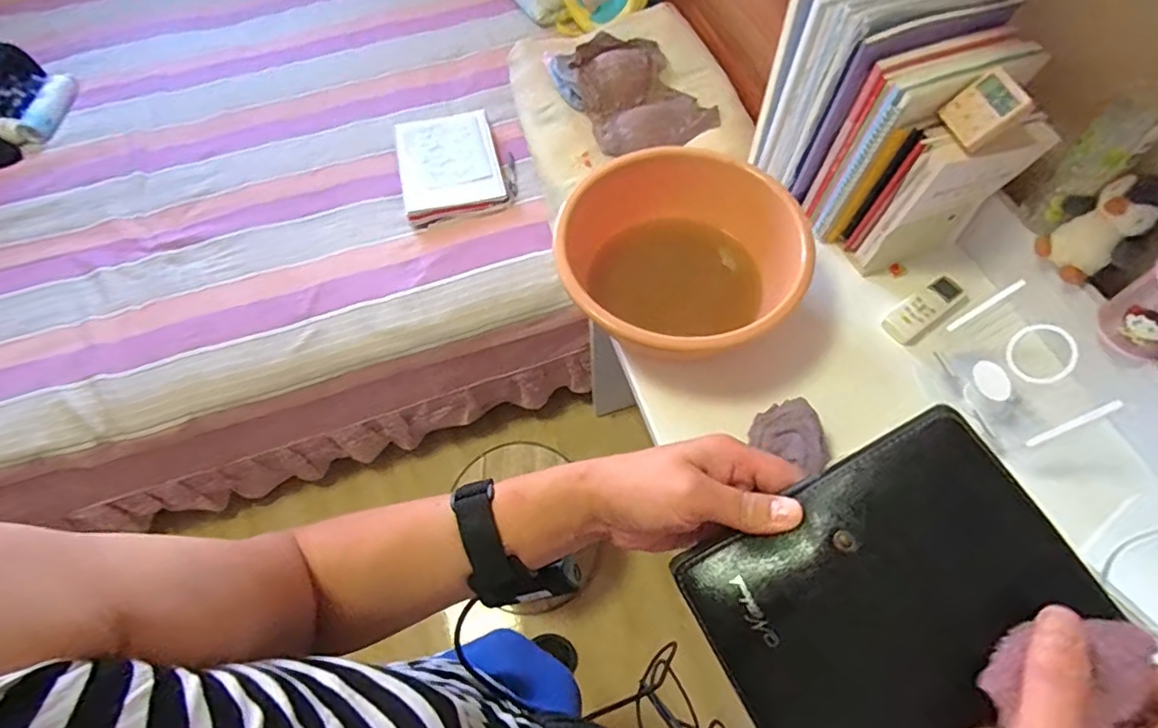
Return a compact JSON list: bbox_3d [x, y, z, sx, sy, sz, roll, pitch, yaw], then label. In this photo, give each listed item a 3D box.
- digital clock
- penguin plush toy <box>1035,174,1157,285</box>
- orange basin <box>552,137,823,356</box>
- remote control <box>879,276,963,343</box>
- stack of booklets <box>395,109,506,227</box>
[{"bbox_3d":[0.442,-0.278,0.638,0.018,0.069,0.064,6,54,-45],"label":"digital clock"},{"bbox_3d":[0.598,-0.159,0.666,0.056,0.118,0.091,-37,66,-17],"label":"penguin plush toy"},{"bbox_3d":[0.128,-0.138,0.772,0.294,0.124,0.282,3,61,4],"label":"orange basin"},{"bbox_3d":[0.465,-0.074,0.786,0.118,0.020,0.042,-32,64,-15],"label":"remote control"},{"bbox_3d":[-0.289,-0.457,1.328,0.246,0.036,0.306,-16,70,-2],"label":"stack of booklets"}]

